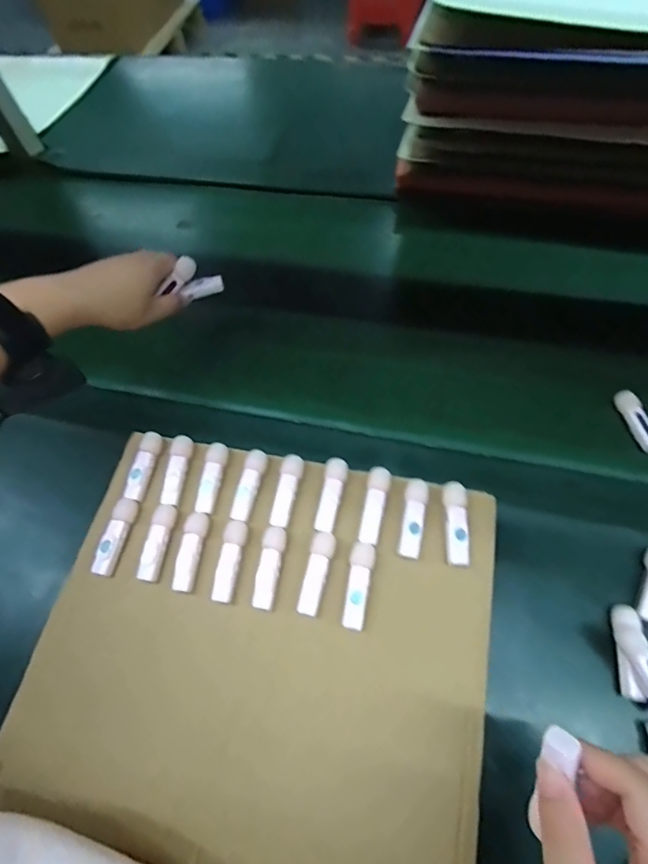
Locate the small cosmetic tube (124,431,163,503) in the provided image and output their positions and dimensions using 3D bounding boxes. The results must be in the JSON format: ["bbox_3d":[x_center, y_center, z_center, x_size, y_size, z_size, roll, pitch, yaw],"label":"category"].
[{"bbox_3d":[-0.166,0.031,0.429,0.017,0.016,0.063,8,61,10],"label":"small cosmetic tube"}]

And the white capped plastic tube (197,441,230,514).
[{"bbox_3d":[-0.101,0.042,0.420,0.018,0.014,0.063,8,73,9],"label":"white capped plastic tube"}]

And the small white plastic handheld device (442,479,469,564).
[{"bbox_3d":[0.107,0.074,0.381,0.020,0.015,0.067,3,60,7],"label":"small white plastic handheld device"}]

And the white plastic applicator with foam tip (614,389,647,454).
[{"bbox_3d":[0.315,-0.012,0.467,0.021,0.012,0.068,-13,59,-2],"label":"white plastic applicator with foam tip"}]

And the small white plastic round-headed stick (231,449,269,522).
[{"bbox_3d":[-0.066,0.048,0.412,0.017,0.020,0.062,13,61,12],"label":"small white plastic round-headed stick"}]

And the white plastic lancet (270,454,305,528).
[{"bbox_3d":[-0.032,0.052,0.408,0.017,0.019,0.065,8,61,10],"label":"white plastic lancet"}]

